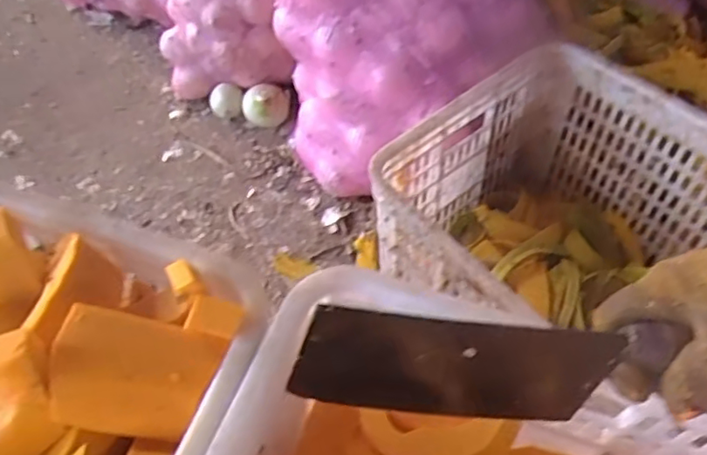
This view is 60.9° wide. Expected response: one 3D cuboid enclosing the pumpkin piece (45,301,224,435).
[{"bbox_3d":[-0.124,0.084,0.347,0.088,0.029,0.063,10,73,-7],"label":"pumpkin piece"}]

